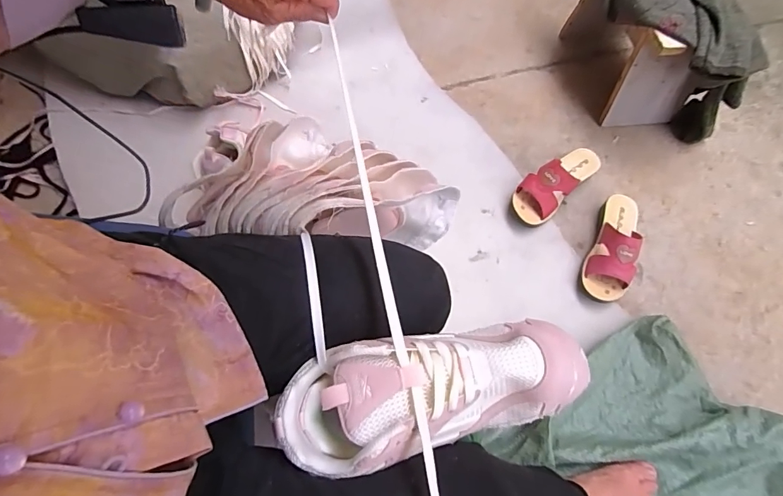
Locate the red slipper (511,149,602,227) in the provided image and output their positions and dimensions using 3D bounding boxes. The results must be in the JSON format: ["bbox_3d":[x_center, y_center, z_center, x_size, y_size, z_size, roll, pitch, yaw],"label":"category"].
[{"bbox_3d":[0.332,-0.138,0.851,0.218,0.077,0.085,-40,73,-17],"label":"red slipper"}]

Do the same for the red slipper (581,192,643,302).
[{"bbox_3d":[0.418,-0.009,0.790,0.081,0.084,0.224,22,67,7],"label":"red slipper"}]

